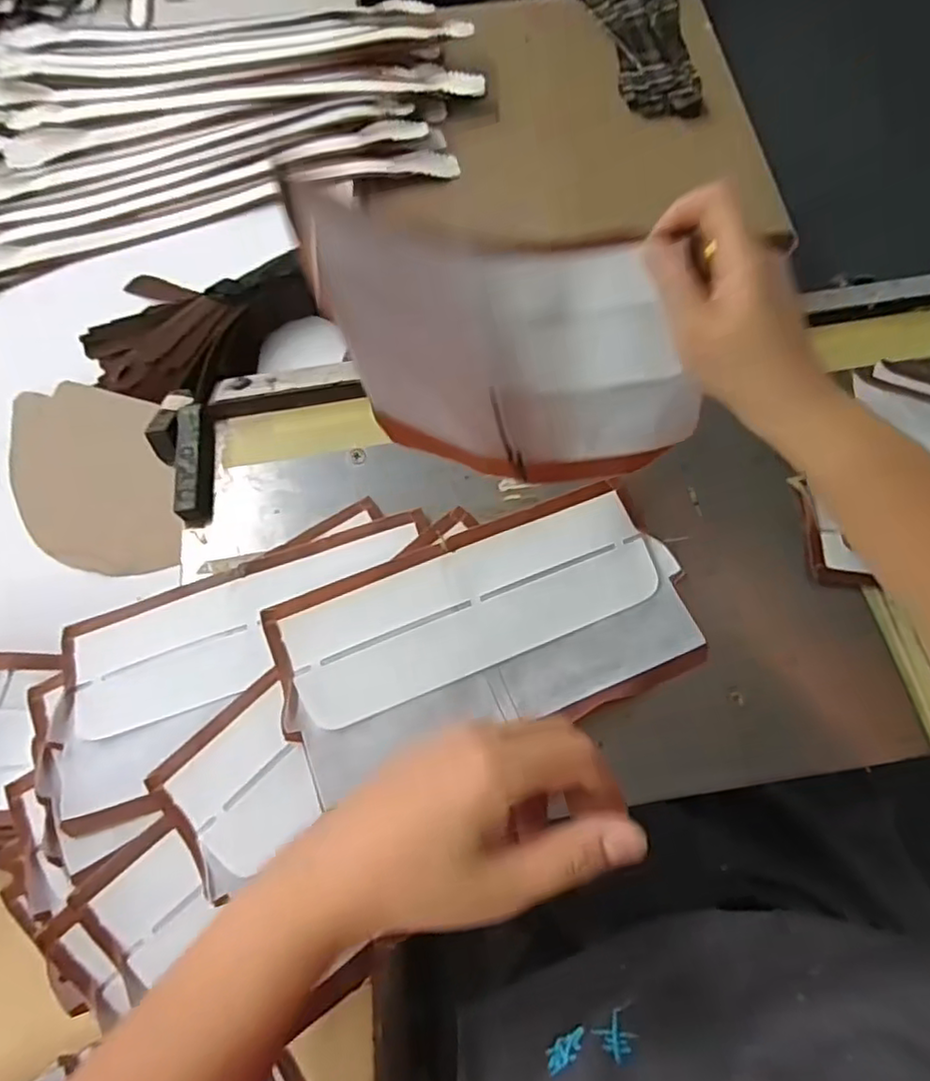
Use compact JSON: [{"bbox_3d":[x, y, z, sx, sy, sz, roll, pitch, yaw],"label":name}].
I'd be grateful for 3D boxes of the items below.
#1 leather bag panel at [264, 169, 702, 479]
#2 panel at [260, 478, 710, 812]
[{"bbox_3d":[0.027,-0.092,0.300,0.214,0.058,0.112,4,73,-36],"label":"leather bag panel"},{"bbox_3d":[0.011,0.050,0.363,0.228,0.008,0.119,-18,70,-9],"label":"panel"}]

